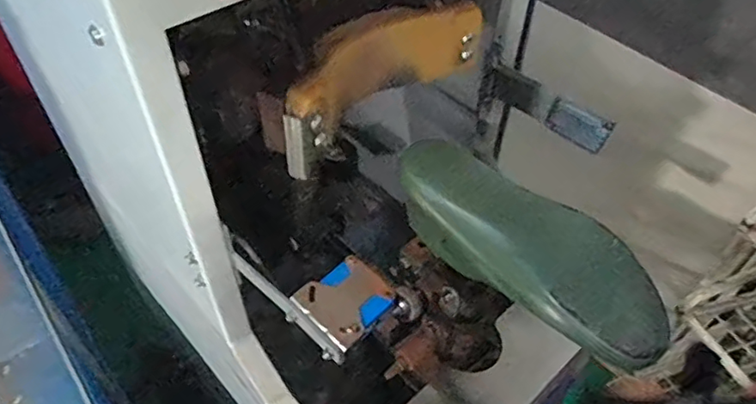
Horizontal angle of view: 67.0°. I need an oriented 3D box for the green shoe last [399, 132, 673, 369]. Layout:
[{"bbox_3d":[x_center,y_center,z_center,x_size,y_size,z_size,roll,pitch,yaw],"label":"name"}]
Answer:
[{"bbox_3d":[0.111,0.041,0.441,0.072,0.073,0.220,-33,57,-28],"label":"green shoe last"}]

